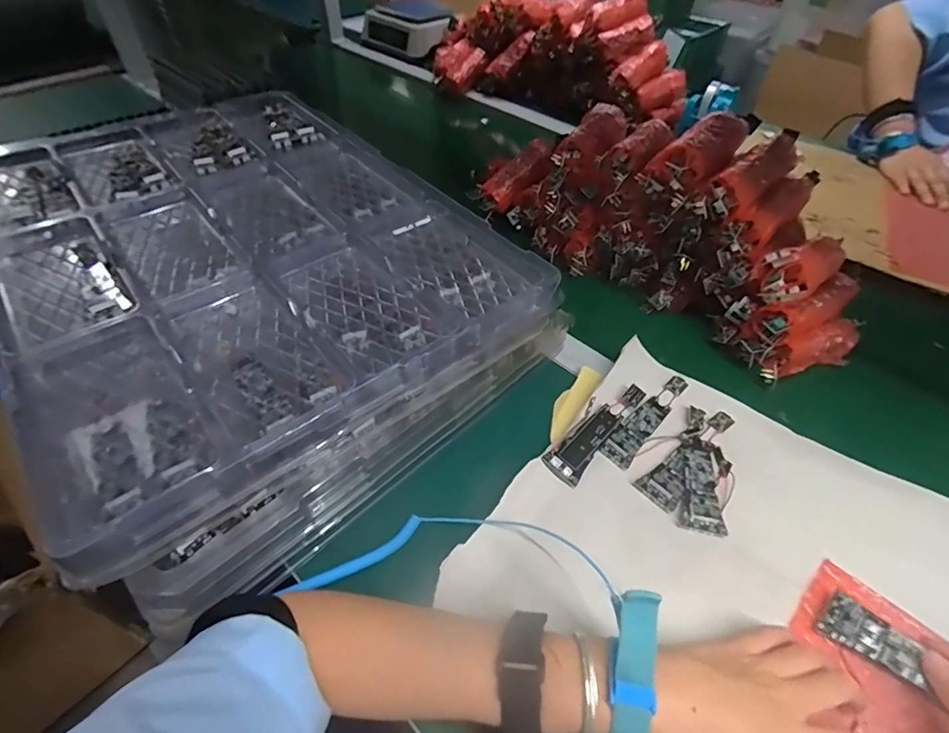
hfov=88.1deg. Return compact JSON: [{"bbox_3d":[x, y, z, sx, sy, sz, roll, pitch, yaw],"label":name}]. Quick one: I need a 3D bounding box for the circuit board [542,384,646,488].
[{"bbox_3d":[0.105,0.053,0.426,0.032,0.013,0.114,34,56,24],"label":"circuit board"}]

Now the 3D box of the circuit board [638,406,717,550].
[{"bbox_3d":[0.185,0.074,0.417,0.114,0.005,0.032,-34,58,-28],"label":"circuit board"}]

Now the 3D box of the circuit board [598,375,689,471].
[{"bbox_3d":[0.156,0.046,0.445,0.026,0.012,0.116,35,56,25],"label":"circuit board"}]

